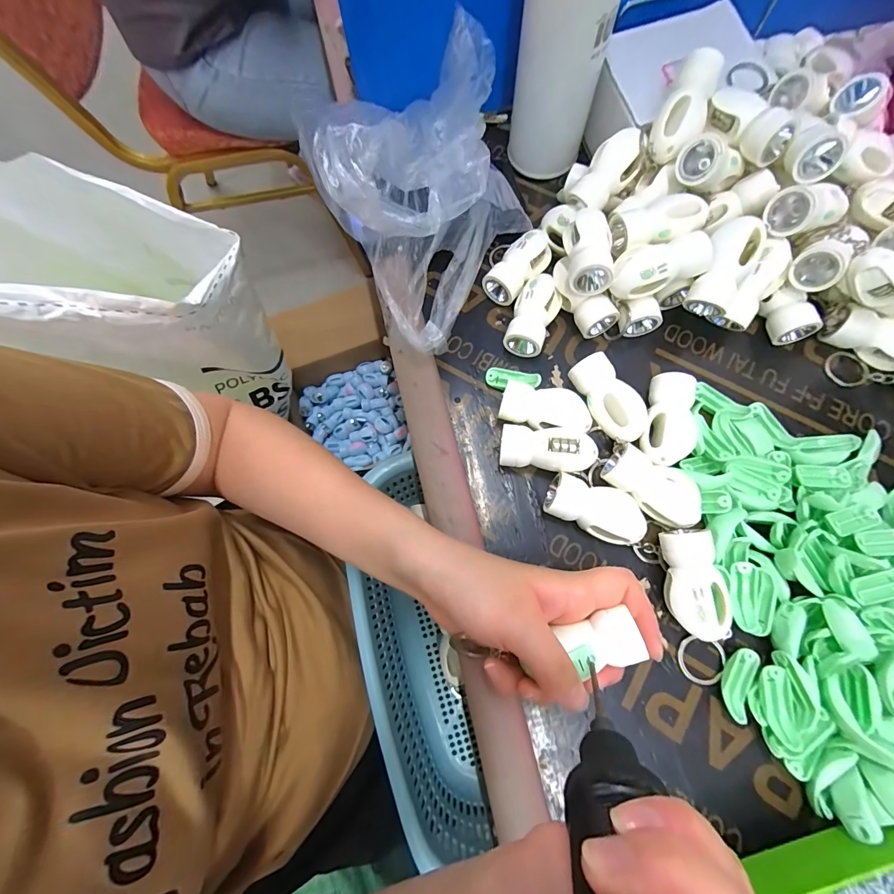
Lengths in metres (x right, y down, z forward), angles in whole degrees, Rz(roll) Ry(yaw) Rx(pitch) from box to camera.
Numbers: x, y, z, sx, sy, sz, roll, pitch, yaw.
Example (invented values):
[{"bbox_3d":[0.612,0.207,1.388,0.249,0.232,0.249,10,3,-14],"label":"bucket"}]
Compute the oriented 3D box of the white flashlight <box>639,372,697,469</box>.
[{"bbox_3d":[0.159,-0.017,0.287,0.033,0.024,0.068,18,76,8],"label":"white flashlight"}]

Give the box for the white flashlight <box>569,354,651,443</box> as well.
[{"bbox_3d":[0.120,-0.034,0.293,0.034,0.028,0.065,-25,74,-4],"label":"white flashlight"}]

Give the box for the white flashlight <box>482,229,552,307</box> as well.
[{"bbox_3d":[0.059,-0.147,0.324,0.028,0.024,0.064,43,94,11],"label":"white flashlight"}]

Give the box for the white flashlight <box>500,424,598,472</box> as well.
[{"bbox_3d":[0.071,0.003,0.285,0.065,0.033,0.030,3,74,4],"label":"white flashlight"}]

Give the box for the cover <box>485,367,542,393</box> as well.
[{"bbox_3d":[0.052,-0.053,0.309,0.042,0.007,0.018,5,74,19],"label":"cover"}]

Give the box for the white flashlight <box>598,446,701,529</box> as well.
[{"bbox_3d":[0.141,0.027,0.274,0.069,0.028,0.032,33,78,11],"label":"white flashlight"}]

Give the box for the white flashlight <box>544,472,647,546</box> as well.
[{"bbox_3d":[0.101,0.043,0.275,0.068,0.029,0.034,22,76,9],"label":"white flashlight"}]

